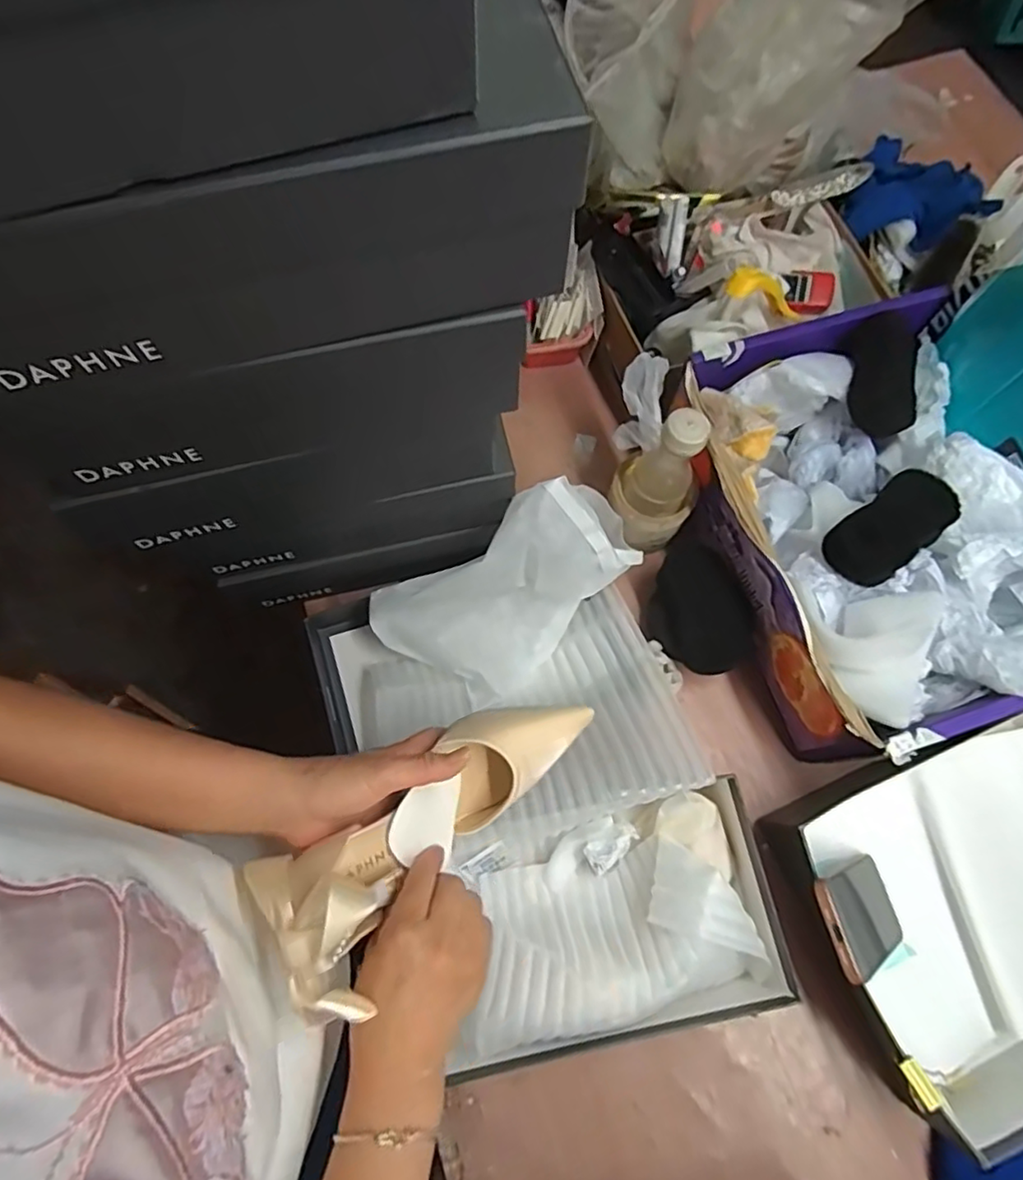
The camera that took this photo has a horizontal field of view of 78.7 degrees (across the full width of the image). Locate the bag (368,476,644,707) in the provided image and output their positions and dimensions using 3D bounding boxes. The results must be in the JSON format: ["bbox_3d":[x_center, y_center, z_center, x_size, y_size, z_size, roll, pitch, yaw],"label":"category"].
[{"bbox_3d":[0.005,0.001,0.587,0.260,0.157,0.128,-29,74,-9],"label":"bag"}]

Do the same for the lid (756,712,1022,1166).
[{"bbox_3d":[0.421,0.271,0.543,0.342,0.104,0.262,-19,72,-6],"label":"lid"}]

